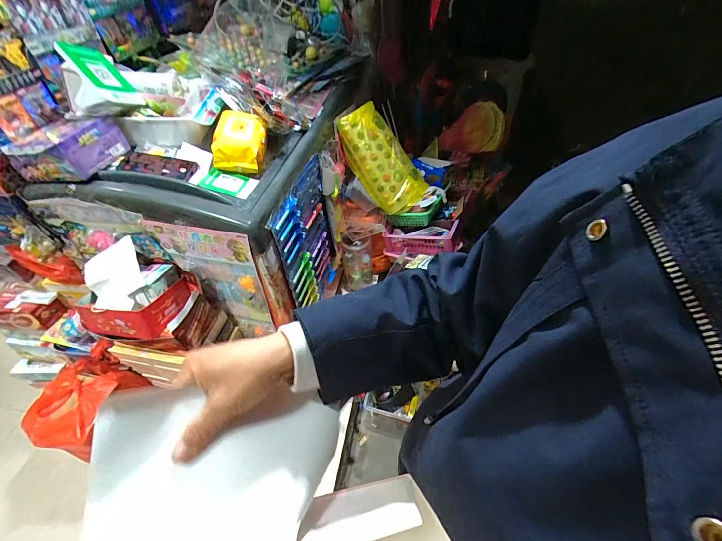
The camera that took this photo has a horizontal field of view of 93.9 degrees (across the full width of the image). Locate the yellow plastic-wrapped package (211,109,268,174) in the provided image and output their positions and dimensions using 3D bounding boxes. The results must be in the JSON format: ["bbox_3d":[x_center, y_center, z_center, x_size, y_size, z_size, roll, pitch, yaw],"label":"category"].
[{"bbox_3d":[-0.311,-0.340,0.880,0.122,0.084,0.176,-7,47,-1],"label":"yellow plastic-wrapped package"}]

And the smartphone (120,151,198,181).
[{"bbox_3d":[-0.487,-0.255,0.820,0.159,0.016,0.086,7,46,-10],"label":"smartphone"}]

